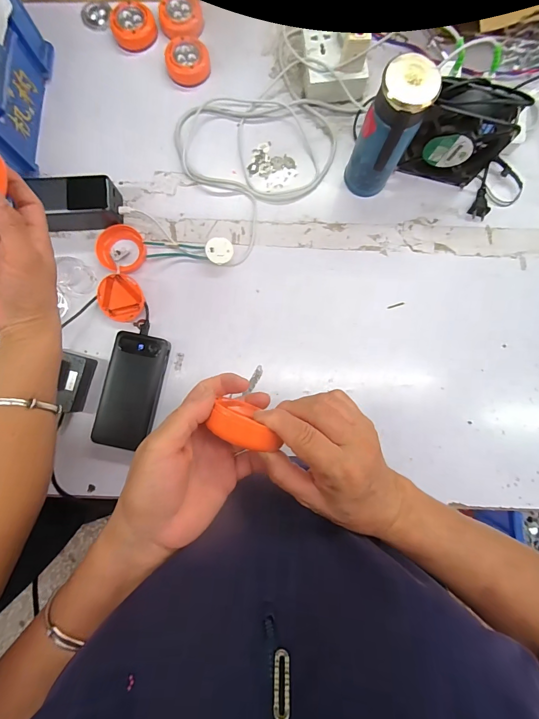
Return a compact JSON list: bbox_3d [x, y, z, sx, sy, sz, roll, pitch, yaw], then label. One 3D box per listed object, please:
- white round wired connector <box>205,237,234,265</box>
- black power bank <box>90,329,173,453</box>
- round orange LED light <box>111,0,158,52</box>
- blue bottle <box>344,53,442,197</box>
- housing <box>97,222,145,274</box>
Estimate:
[{"bbox_3d":[-0.073,-0.157,0.495,0.038,0.022,0.037,27,85,2],"label":"white round wired connector"},{"bbox_3d":[-0.191,0.043,0.470,0.075,0.024,0.153,12,85,0],"label":"black power bank"},{"bbox_3d":[-0.216,-0.530,0.534,0.069,0.025,0.076,-18,85,-2],"label":"round orange LED light"},{"bbox_3d":[0.147,-0.283,0.435,0.064,0.170,0.062,0,85,-1],"label":"blue bottle"},{"bbox_3d":[-0.218,-0.162,0.493,0.070,0.018,0.066,0,85,-1],"label":"housing"}]

